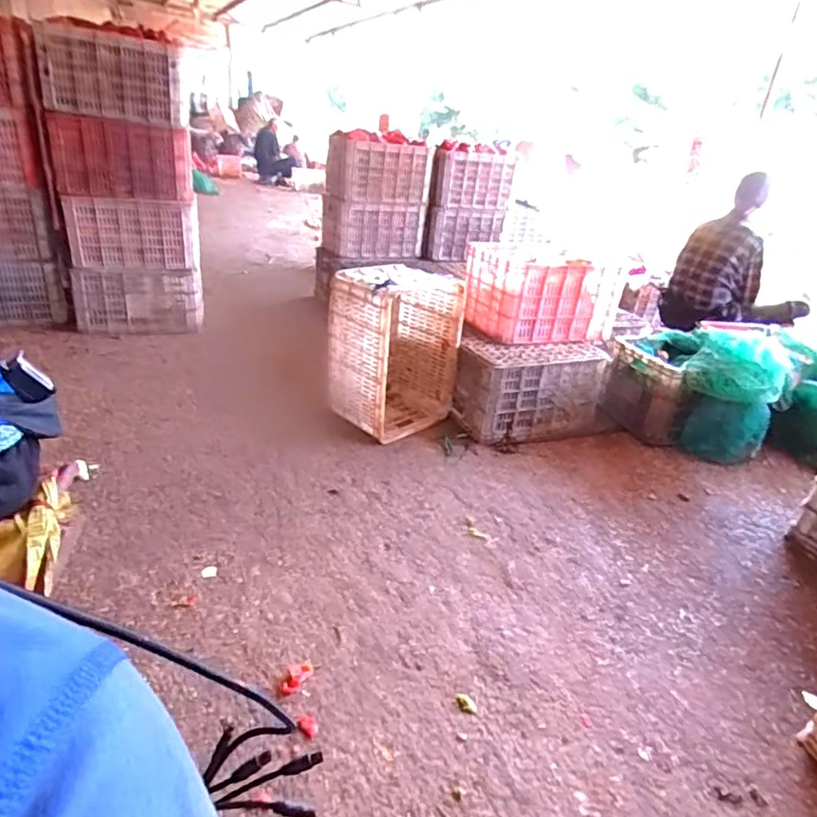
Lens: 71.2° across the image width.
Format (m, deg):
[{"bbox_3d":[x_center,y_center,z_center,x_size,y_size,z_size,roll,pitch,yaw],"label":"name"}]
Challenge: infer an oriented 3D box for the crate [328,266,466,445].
[{"bbox_3d":[-0.062,-0.194,1.891,0.408,0.491,0.314,-20,37,-41],"label":"crate"}]

